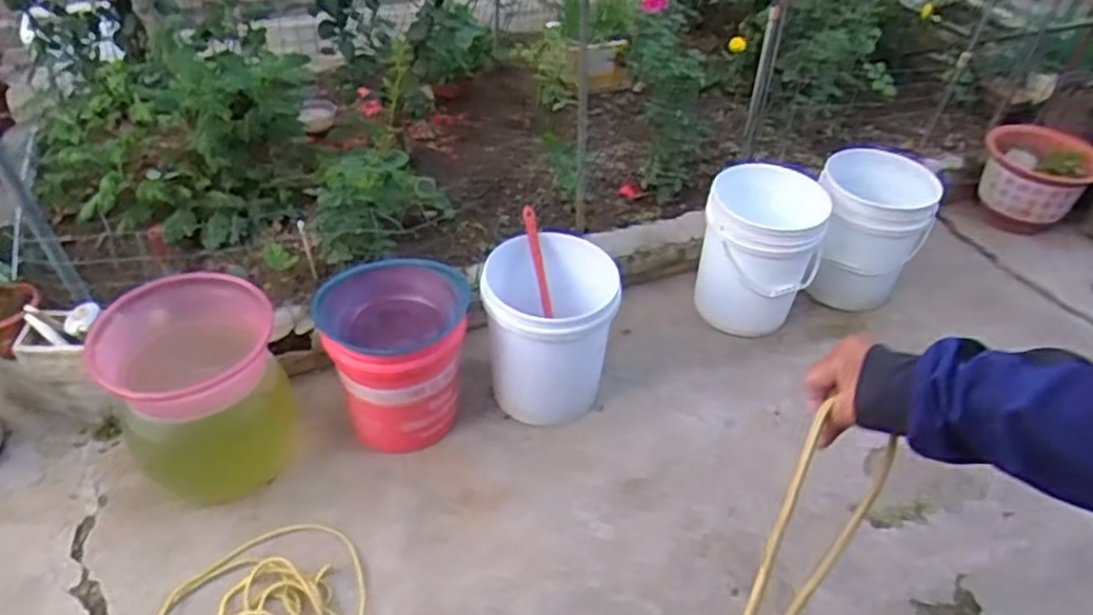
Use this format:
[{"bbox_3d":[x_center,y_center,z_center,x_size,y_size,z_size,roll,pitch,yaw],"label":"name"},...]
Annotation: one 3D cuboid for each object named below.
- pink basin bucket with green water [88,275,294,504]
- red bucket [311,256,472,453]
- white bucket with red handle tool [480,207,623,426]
[{"bbox_3d":[-0.733,0.152,1.575,0.334,0.332,0.353,1,43,-1],"label":"pink basin bucket with green water"},{"bbox_3d":[-0.323,0.118,1.685,0.305,0.330,0.296,1,43,-1],"label":"red bucket"},{"bbox_3d":[0.008,0.058,1.739,0.282,0.374,0.293,1,43,-1],"label":"white bucket with red handle tool"}]

